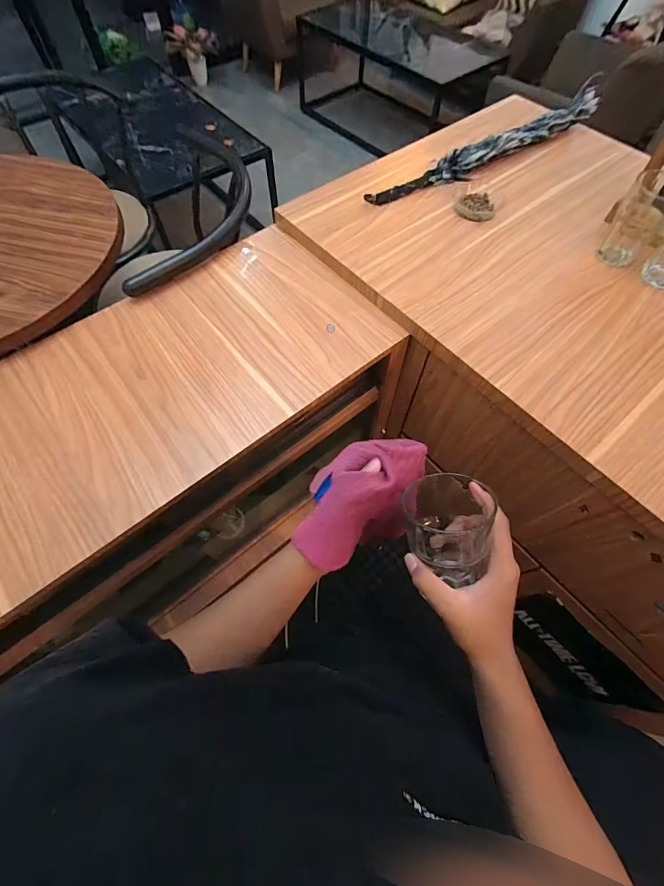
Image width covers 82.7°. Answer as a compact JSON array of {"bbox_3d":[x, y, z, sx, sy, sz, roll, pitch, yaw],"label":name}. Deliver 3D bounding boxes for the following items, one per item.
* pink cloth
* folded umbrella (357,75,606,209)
[{"bbox_3d":[0.033,0.056,0.384,0.091,0.072,0.150,24,67,12],"label":"pink cloth"},{"bbox_3d":[0.354,-0.653,0.834,0.643,0.044,0.067,-31,68,-16],"label":"folded umbrella"}]

